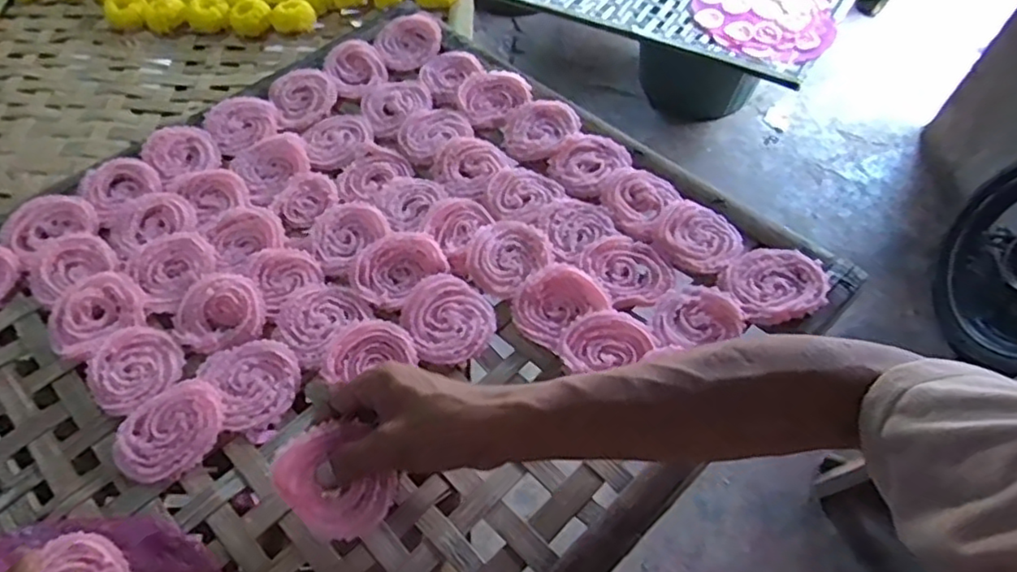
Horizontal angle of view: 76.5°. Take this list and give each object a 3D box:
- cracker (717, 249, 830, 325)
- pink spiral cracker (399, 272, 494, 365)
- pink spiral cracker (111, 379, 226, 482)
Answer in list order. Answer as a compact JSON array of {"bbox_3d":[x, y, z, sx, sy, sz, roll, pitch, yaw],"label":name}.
[{"bbox_3d":[0.229,-0.002,0.551,0.081,0.019,0.071,-22,60,-15],"label":"cracker"},{"bbox_3d":[-0.051,0.026,0.536,0.069,0.006,0.079,-25,61,-17],"label":"pink spiral cracker"},{"bbox_3d":[-0.254,0.107,0.484,0.079,0.012,0.065,-38,66,-23],"label":"pink spiral cracker"}]

